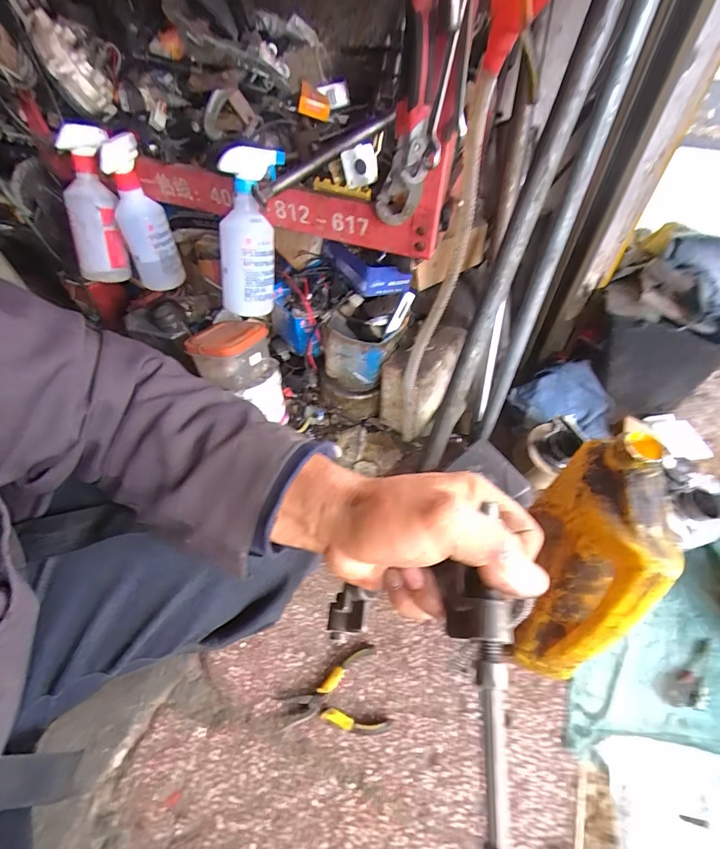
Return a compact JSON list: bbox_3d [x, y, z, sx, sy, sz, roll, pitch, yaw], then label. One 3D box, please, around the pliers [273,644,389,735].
[{"bbox_3d":[-0.037,0.365,0.530,0.134,0.013,0.095,-12,53,-10],"label":"pliers"}]

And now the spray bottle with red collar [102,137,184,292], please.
[{"bbox_3d":[-0.341,-0.320,0.637,0.077,0.197,0.060,-18,53,-14],"label":"spray bottle with red collar"}]

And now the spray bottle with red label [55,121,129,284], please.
[{"bbox_3d":[-0.413,-0.332,0.622,0.066,0.212,0.063,7,25,5],"label":"spray bottle with red label"}]

